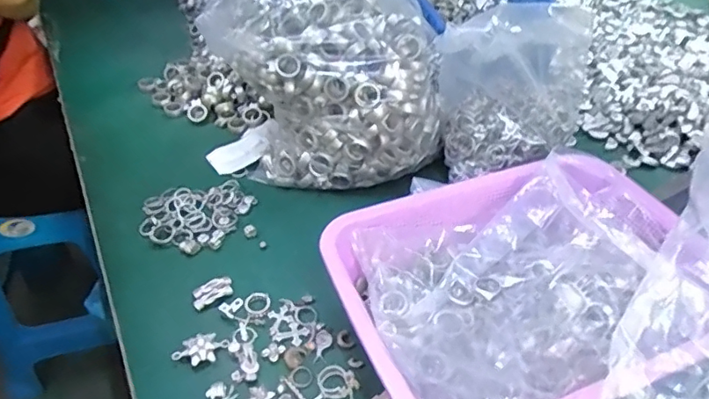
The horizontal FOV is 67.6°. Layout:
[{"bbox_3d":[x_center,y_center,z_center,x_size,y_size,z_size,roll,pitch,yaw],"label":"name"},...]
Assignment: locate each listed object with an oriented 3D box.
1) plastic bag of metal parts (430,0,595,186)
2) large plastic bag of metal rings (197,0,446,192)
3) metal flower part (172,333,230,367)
[{"bbox_3d":[0.167,-0.122,0.568,0.162,0.155,0.115,-21,45,-23],"label":"plastic bag of metal parts"},{"bbox_3d":[-0.038,-0.160,0.605,0.235,0.224,0.235,-11,42,-13],"label":"large plastic bag of metal rings"},{"bbox_3d":[-0.129,0.126,0.443,0.044,0.014,0.021,-16,44,-18],"label":"metal flower part"}]

